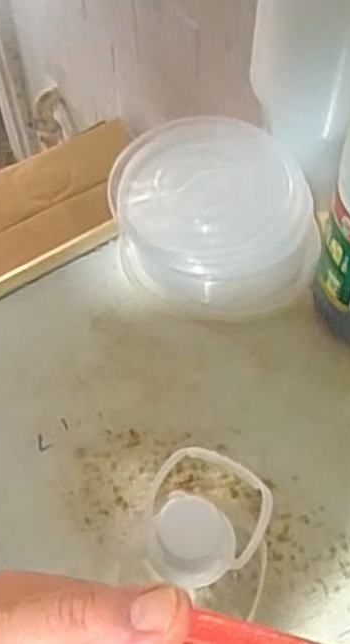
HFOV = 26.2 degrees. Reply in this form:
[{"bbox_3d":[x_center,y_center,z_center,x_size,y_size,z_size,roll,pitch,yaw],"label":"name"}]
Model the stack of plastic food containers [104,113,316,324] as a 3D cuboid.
[{"bbox_3d":[0.032,-0.090,0.660,0.160,0.099,0.154,-14,57,-8],"label":"stack of plastic food containers"}]

